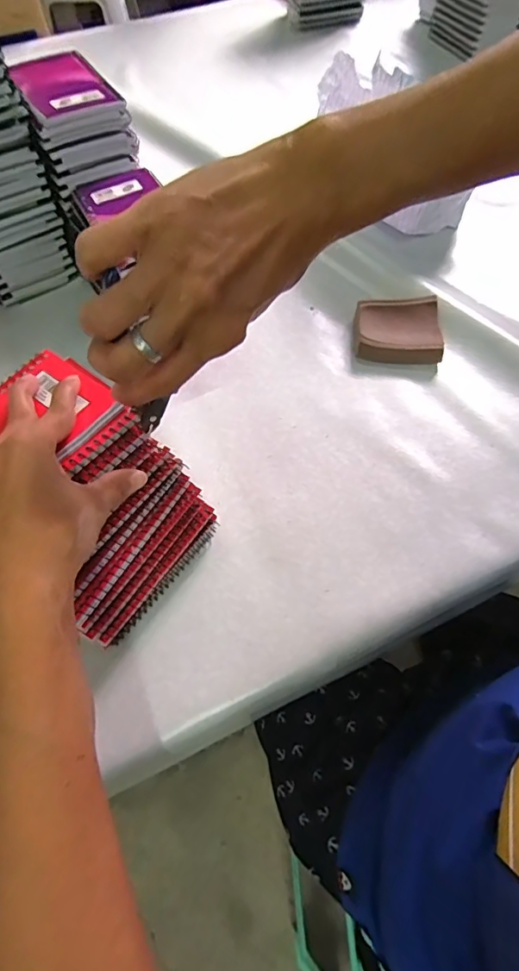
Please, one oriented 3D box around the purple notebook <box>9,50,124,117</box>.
[{"bbox_3d":[-0.204,-0.416,0.496,0.078,0.008,0.125,-29,64,-15],"label":"purple notebook"}]

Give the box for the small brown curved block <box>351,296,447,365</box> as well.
[{"bbox_3d":[0.150,-0.169,0.529,0.090,0.021,0.082,1,60,2],"label":"small brown curved block"}]

